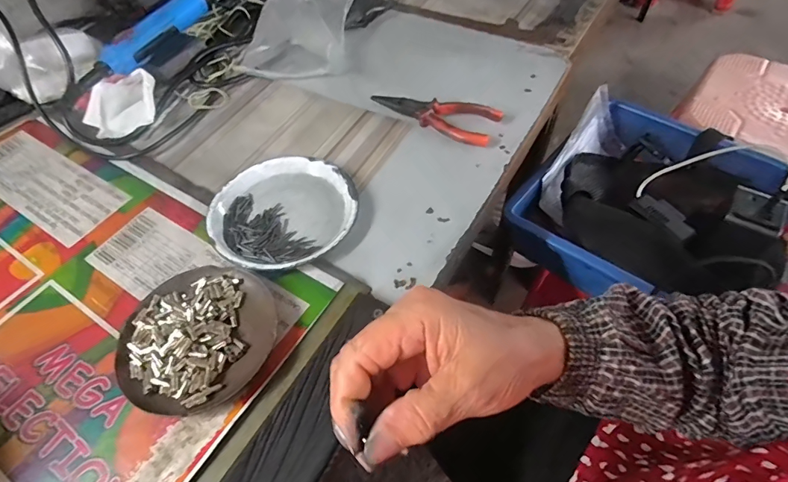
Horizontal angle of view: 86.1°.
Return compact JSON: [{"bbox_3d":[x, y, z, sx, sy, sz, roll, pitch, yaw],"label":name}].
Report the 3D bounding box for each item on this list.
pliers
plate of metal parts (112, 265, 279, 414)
[{"bbox_3d":[0.042,-0.140,0.464,0.141,0.018,0.050,22,58,17],"label":"pliers"},{"bbox_3d":[-0.147,0.069,0.317,0.108,0.025,0.111,-1,54,2],"label":"plate of metal parts"}]

